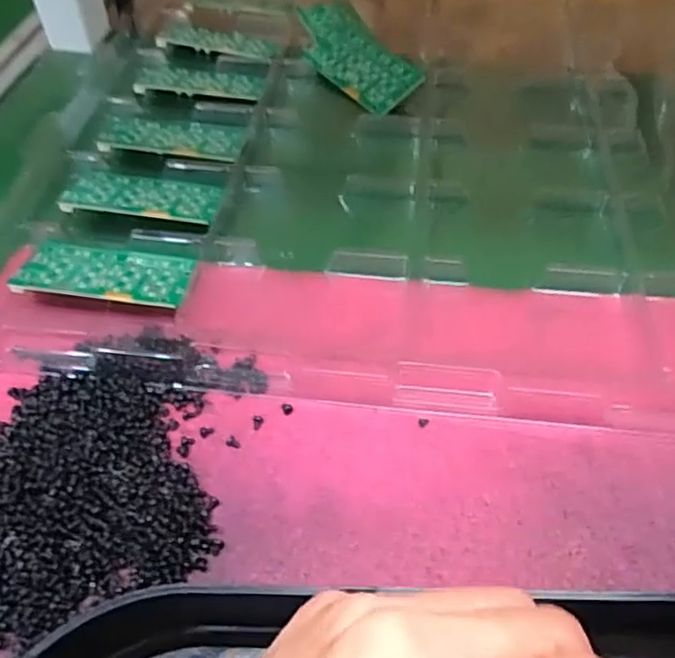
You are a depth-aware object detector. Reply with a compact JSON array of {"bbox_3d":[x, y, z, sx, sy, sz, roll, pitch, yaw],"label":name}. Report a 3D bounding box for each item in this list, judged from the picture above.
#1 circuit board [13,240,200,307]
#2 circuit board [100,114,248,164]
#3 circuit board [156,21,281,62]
[{"bbox_3d":[-0.126,-0.031,0.377,0.091,0.005,0.045,8,38,3],"label":"circuit board"},{"bbox_3d":[-0.112,-0.129,0.463,0.094,0.004,0.050,7,44,2],"label":"circuit board"},{"bbox_3d":[-0.096,-0.232,0.552,0.103,0.006,0.038,13,52,14],"label":"circuit board"}]

